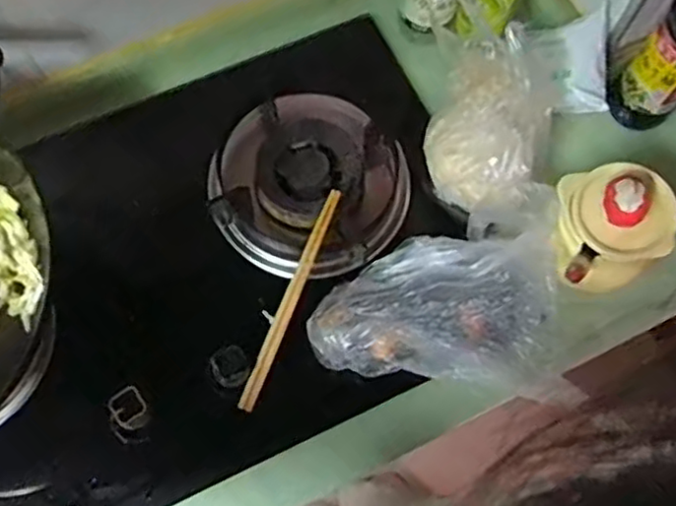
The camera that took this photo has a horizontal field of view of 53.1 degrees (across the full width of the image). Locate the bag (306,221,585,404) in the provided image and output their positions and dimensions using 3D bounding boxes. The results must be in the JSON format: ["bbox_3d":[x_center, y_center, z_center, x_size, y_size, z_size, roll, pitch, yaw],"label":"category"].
[{"bbox_3d":[0.098,0.062,0.678,0.239,0.085,0.164,0,72,-2],"label":"bag"}]

